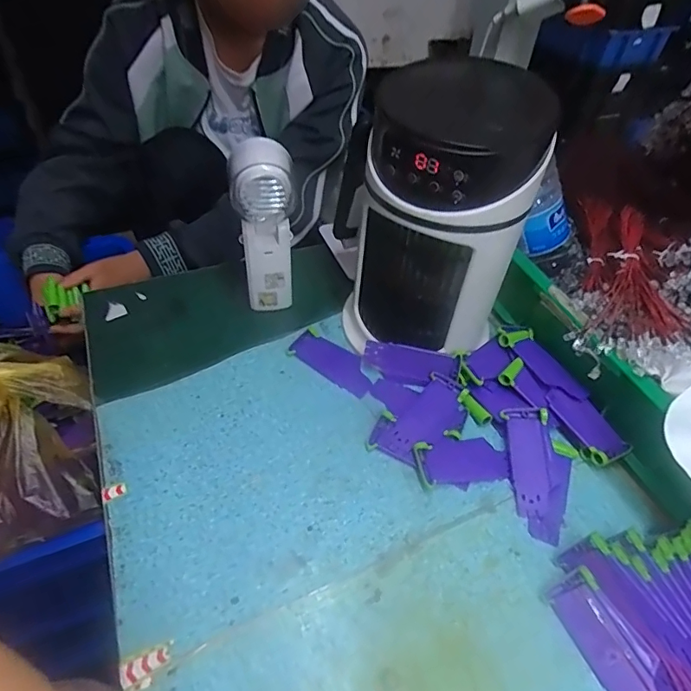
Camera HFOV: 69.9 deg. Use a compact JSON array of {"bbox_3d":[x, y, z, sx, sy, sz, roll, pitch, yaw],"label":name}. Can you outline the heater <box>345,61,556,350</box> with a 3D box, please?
[{"bbox_3d":[0.074,-0.096,0.425,0.143,0.235,0.111,12,48,6],"label":"heater"}]

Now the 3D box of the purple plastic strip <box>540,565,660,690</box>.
[{"bbox_3d":[0.171,0.194,0.319,0.037,0.004,0.087,-34,54,1],"label":"purple plastic strip"}]

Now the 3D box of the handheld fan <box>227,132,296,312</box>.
[{"bbox_3d":[-0.075,-0.104,0.468,0.053,0.164,0.060,-7,48,-11],"label":"handheld fan"}]

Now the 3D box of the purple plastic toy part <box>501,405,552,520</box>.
[{"bbox_3d":[0.151,0.093,0.403,0.034,0.012,0.088,6,60,1],"label":"purple plastic toy part"}]

